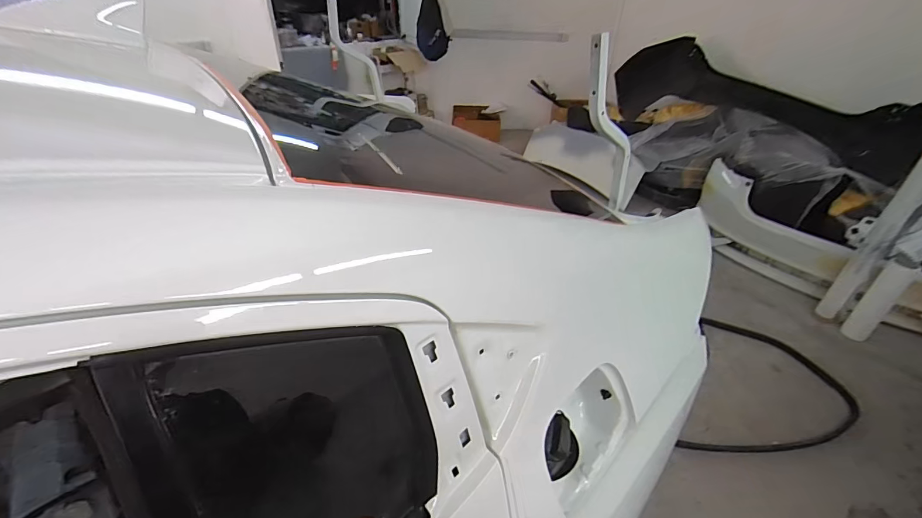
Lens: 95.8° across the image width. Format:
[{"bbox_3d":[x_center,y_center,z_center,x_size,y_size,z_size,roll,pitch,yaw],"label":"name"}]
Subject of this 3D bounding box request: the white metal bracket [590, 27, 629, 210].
[{"bbox_3d":[0.279,-0.229,0.783,0.093,0.371,0.054,-47,49,-5],"label":"white metal bracket"}]

